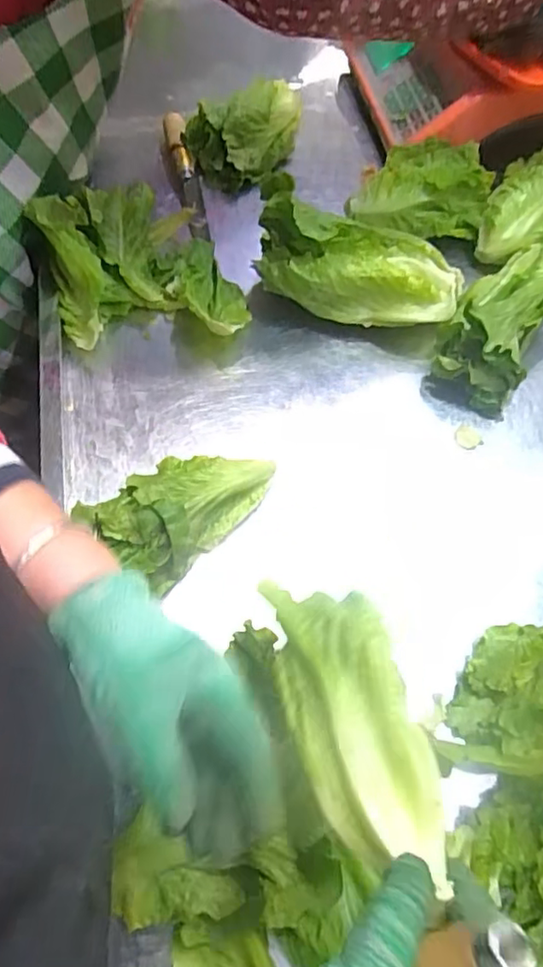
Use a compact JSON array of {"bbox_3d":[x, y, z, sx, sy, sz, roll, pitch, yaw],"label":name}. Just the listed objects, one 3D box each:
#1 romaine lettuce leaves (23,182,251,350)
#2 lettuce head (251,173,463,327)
[{"bbox_3d":[-0.118,-0.213,0.568,0.183,0.088,0.166,-3,64,-5],"label":"romaine lettuce leaves"},{"bbox_3d":[0.081,-0.200,0.565,0.193,0.104,0.078,11,64,2],"label":"lettuce head"}]

